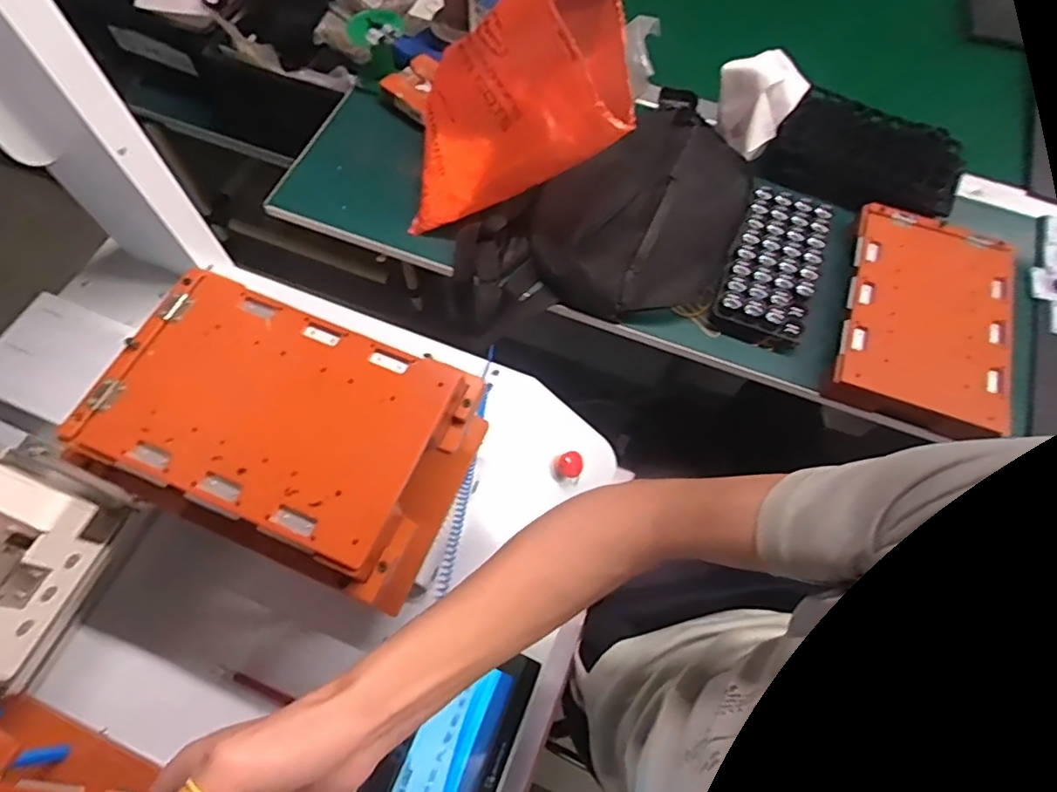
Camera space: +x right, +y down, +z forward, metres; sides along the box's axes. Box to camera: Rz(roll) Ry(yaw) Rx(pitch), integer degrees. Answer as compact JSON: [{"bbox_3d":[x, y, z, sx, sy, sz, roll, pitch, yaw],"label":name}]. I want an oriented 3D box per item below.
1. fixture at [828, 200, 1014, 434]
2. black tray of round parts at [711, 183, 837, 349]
[{"bbox_3d":[0.433,-0.092,0.661,0.170,0.033,0.261,19,66,7],"label":"fixture"},{"bbox_3d":[0.280,-0.150,0.692,0.098,0.030,0.197,20,66,8],"label":"black tray of round parts"}]

